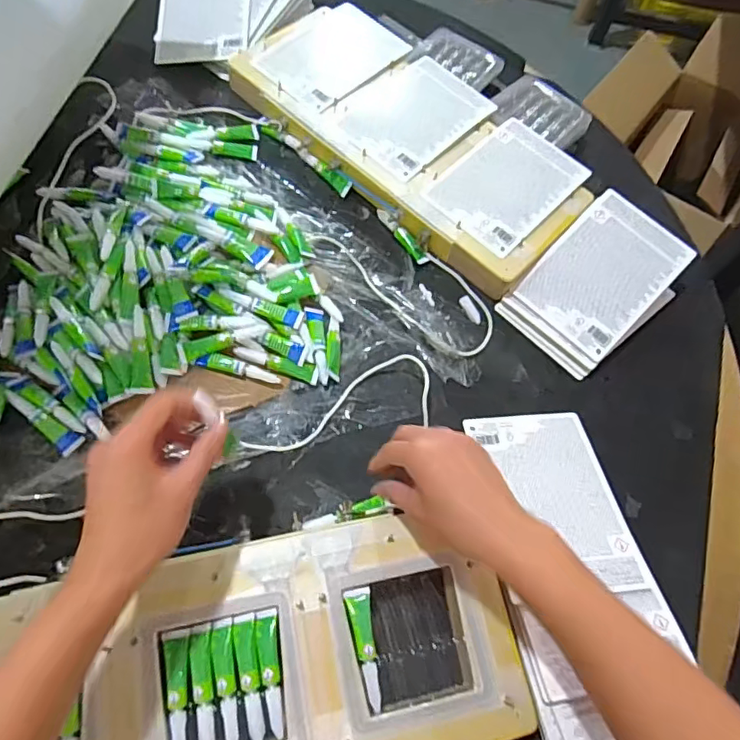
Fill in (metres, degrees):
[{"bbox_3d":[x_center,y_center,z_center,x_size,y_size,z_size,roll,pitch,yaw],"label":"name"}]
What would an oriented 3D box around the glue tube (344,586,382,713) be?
[{"bbox_3d":[-0.003,0.206,0.405,0.018,0.006,0.081,-7,65,-9],"label":"glue tube"}]

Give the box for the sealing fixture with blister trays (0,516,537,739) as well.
[{"bbox_3d":[-0.102,0.215,0.384,0.417,0.023,0.169,-9,66,-9],"label":"sealing fixture with blister trays"}]

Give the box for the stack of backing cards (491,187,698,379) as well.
[{"bbox_3d":[0.241,-0.091,0.572,0.125,0.047,0.186,43,68,14],"label":"stack of backing cards"}]

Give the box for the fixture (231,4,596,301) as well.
[{"bbox_3d":[0.049,-0.274,0.628,0.413,0.033,0.194,42,68,14],"label":"fixture"}]

